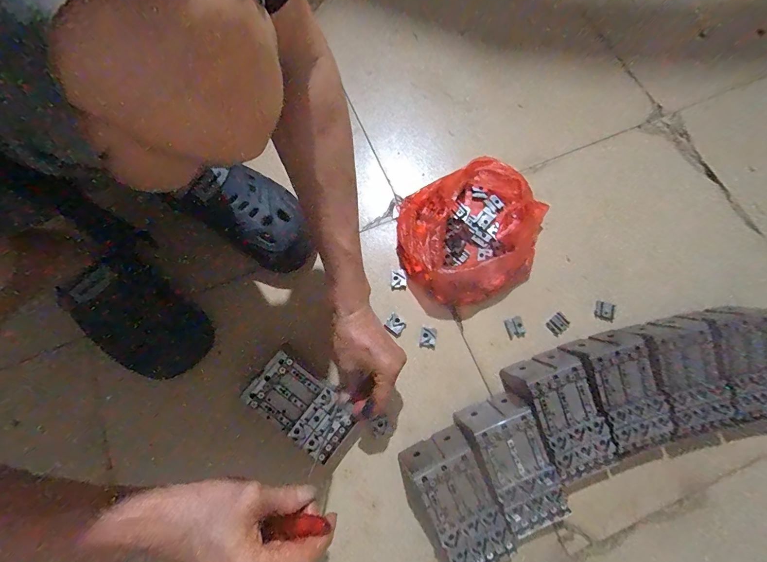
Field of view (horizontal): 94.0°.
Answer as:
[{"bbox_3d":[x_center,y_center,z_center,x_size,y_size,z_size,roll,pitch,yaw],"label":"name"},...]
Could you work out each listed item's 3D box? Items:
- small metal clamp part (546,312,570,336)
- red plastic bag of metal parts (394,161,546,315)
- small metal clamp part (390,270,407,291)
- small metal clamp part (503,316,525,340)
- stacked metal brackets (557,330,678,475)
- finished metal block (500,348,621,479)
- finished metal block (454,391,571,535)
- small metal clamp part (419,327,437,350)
[{"bbox_3d":[0.248,0.062,0.510,0.028,0.010,0.023,-41,76,-11],"label":"small metal clamp part"},{"bbox_3d":[0.134,-0.078,0.522,0.219,0.066,0.193,-28,73,-7],"label":"red plastic bag of metal parts"},{"bbox_3d":[0.023,-0.001,0.532,0.022,0.005,0.029,-2,72,1],"label":"small metal clamp part"},{"bbox_3d":[0.187,0.067,0.508,0.024,0.004,0.029,-12,72,-2],"label":"small metal clamp part"},{"bbox_3d":[0.302,0.147,0.454,0.086,0.060,0.162,-17,72,-4],"label":"stacked metal brackets"},{"bbox_3d":[0.221,0.167,0.449,0.087,0.059,0.149,-21,73,-5],"label":"finished metal block"},{"bbox_3d":[0.160,0.220,0.433,0.085,0.060,0.154,-26,73,-6],"label":"finished metal block"},{"bbox_3d":[0.063,0.081,0.507,0.022,0.004,0.030,9,72,5],"label":"small metal clamp part"}]

